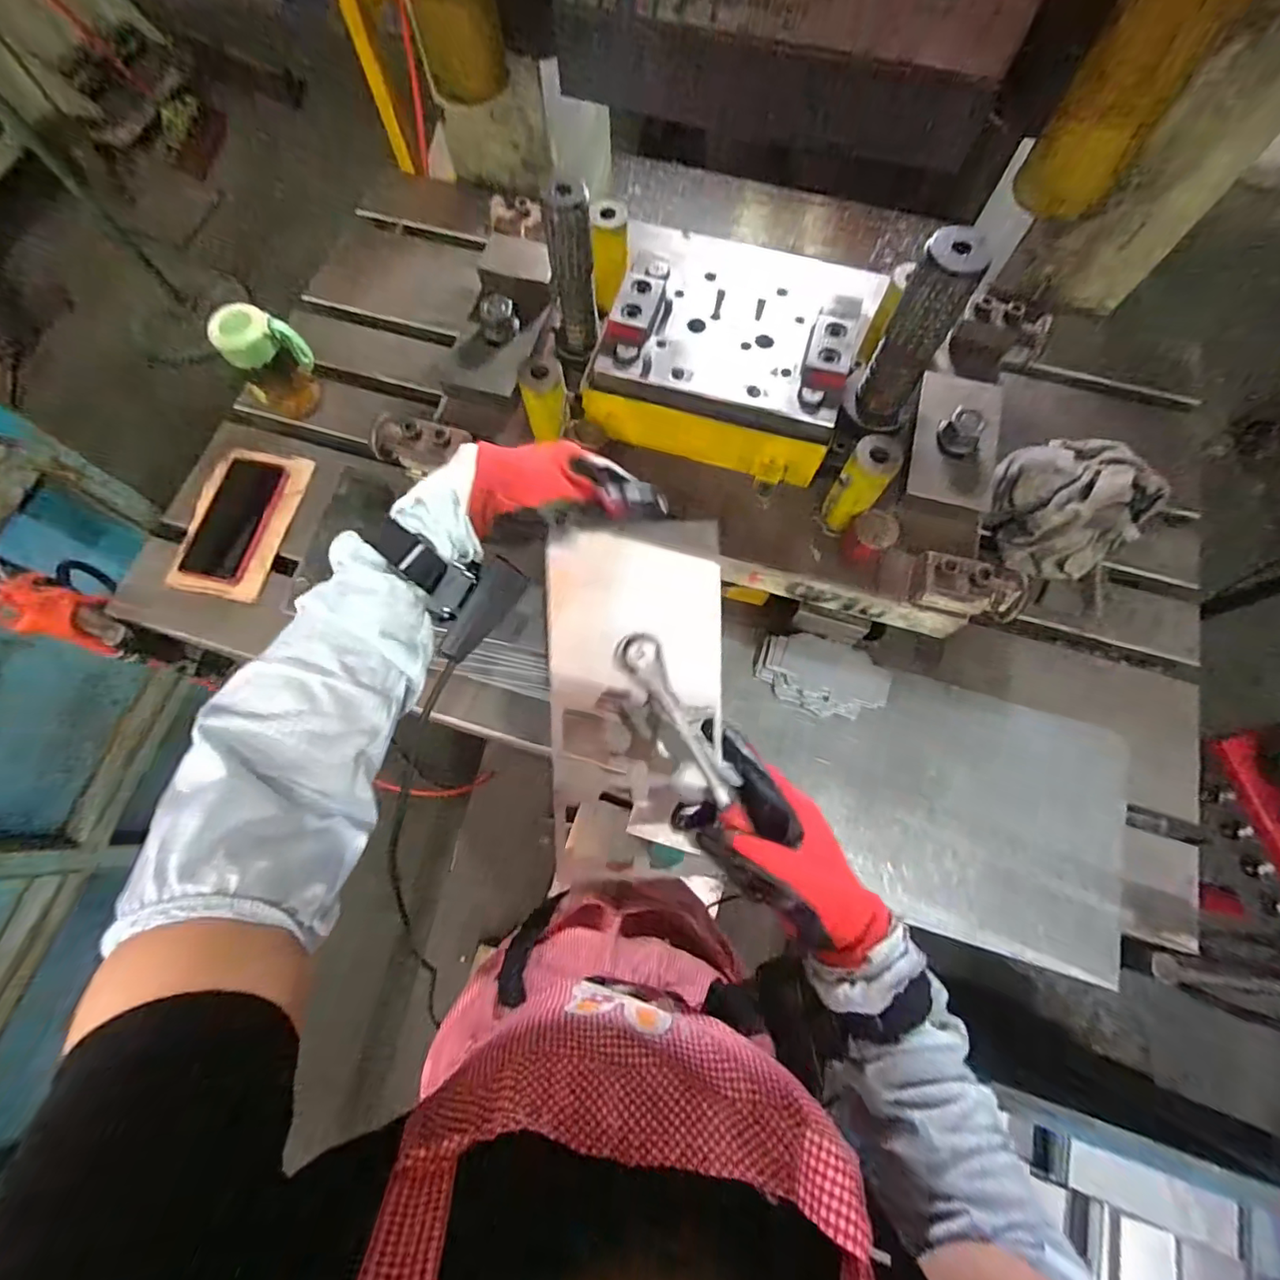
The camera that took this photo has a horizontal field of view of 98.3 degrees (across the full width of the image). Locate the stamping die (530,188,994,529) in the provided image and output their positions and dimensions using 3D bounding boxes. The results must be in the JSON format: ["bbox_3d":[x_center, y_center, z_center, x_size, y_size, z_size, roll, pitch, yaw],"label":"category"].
[{"bbox_3d":[0.083,-0.271,0.496,0.331,0.175,0.228,15,72,5],"label":"stamping die"}]

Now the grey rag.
[{"bbox_3d":[0.516,-0.175,0.655,0.208,0.077,0.157,-37,75,-12],"label":"grey rag"}]

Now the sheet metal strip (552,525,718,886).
[{"bbox_3d":[-0.004,0.045,0.392,0.117,0.010,0.250,0,91,0],"label":"sheet metal strip"}]

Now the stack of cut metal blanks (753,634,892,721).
[{"bbox_3d":[0.201,0.038,0.611,0.140,0.027,0.078,17,72,5],"label":"stack of cut metal blanks"}]

